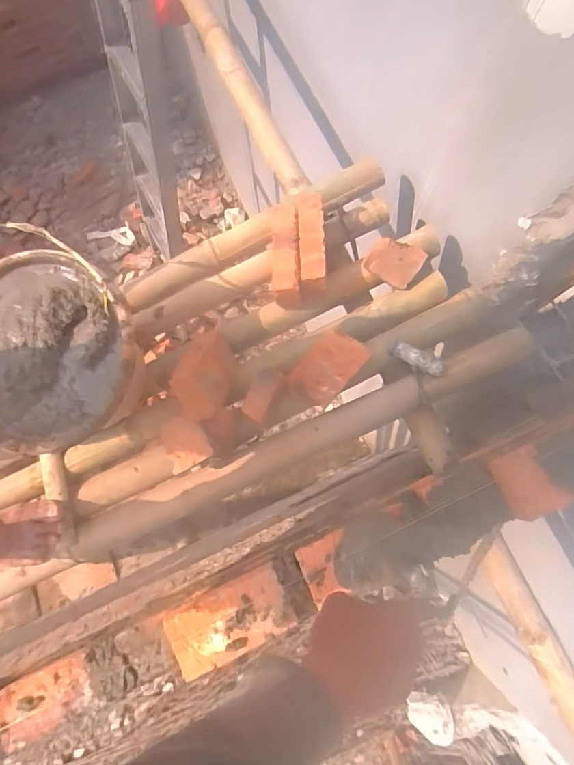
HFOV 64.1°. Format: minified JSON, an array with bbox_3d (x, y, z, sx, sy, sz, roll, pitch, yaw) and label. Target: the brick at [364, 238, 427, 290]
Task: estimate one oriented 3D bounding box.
[{"bbox_3d":[0.180,-0.201,0.768,0.083,0.019,0.071,21,112,-12],"label":"brick"}]

